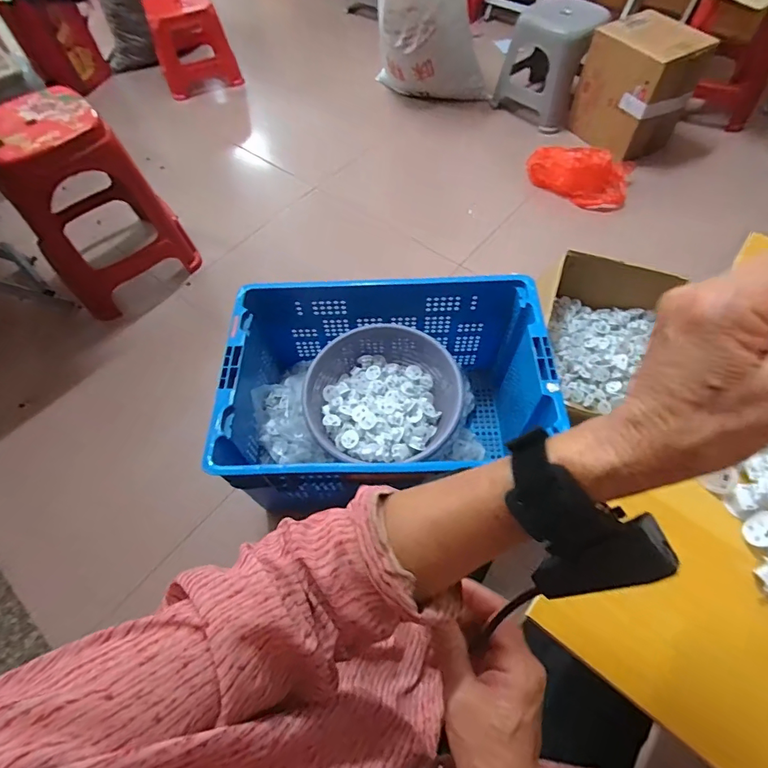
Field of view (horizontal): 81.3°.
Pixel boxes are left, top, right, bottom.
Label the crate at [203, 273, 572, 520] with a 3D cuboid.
[{"bbox_3d":[0.005,0.013,0.907,0.574,0.266,0.396,-5,59,0],"label":"crate"}]

